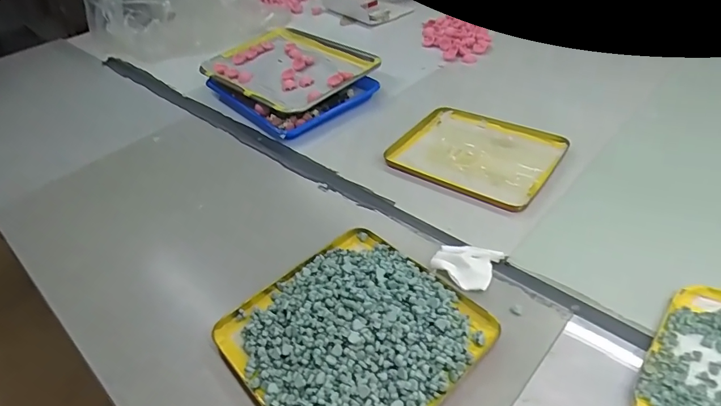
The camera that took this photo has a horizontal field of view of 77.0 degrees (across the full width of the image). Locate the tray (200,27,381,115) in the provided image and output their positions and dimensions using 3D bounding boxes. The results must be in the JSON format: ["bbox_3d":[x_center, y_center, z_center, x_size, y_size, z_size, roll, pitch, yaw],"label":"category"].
[{"bbox_3d":[-0.165,-0.306,0.999,0.275,0.030,0.354,-36,49,-25],"label":"tray"}]

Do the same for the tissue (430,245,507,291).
[{"bbox_3d":[0.132,0.075,0.569,0.075,0.012,0.075,22,48,30],"label":"tissue"}]

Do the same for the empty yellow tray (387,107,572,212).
[{"bbox_3d":[0.191,-0.085,0.754,0.249,0.013,0.206,24,50,32],"label":"empty yellow tray"}]

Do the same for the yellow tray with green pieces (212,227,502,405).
[{"bbox_3d":[-0.010,0.137,0.499,0.238,0.037,0.242,-35,47,-28],"label":"yellow tray with green pieces"}]

